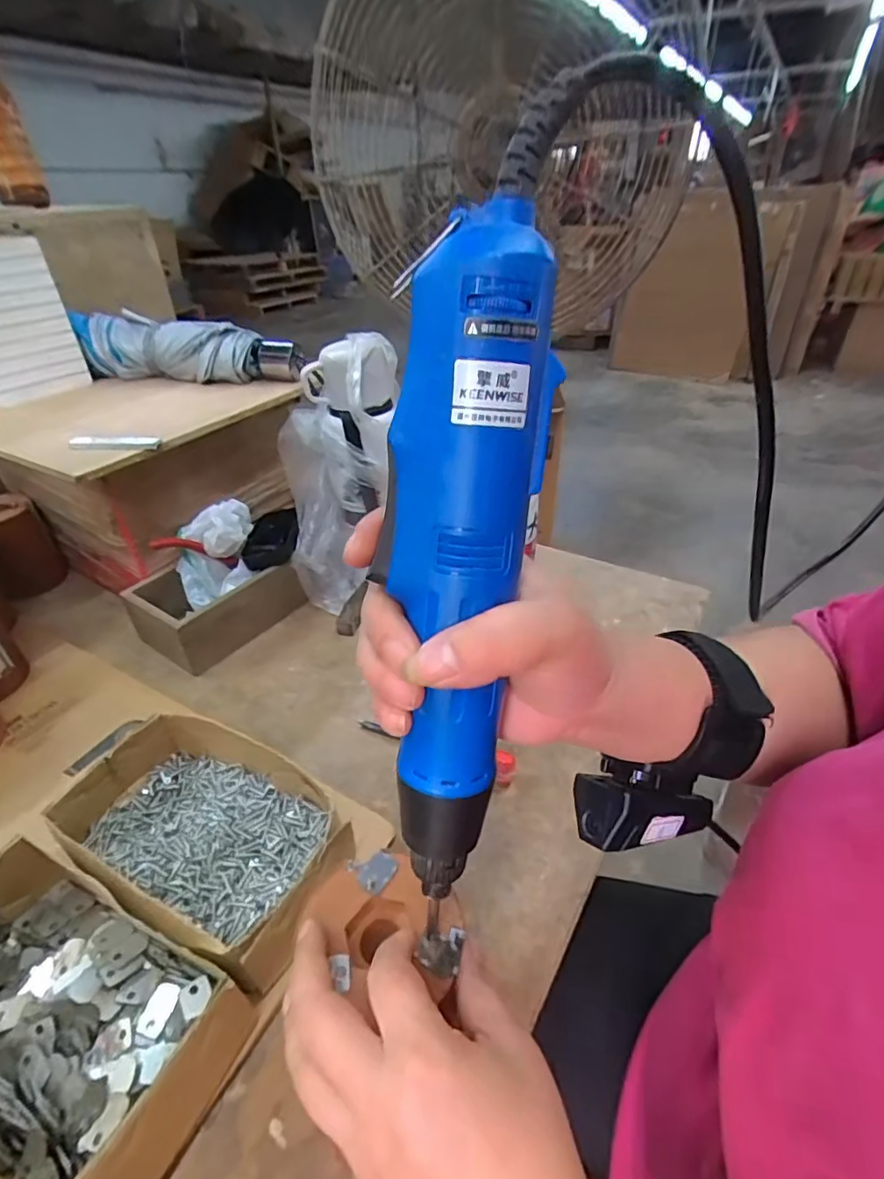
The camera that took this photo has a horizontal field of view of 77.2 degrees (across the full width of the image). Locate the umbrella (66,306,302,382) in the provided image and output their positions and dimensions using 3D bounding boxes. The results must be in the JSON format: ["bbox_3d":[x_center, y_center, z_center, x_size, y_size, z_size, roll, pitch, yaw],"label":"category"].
[{"bbox_3d":[-0.287,-0.273,0.635,0.277,0.066,0.054,7,37,12],"label":"umbrella"}]

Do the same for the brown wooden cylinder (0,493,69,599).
[{"bbox_3d":[-0.505,-0.053,0.654,0.081,0.100,0.079,-25,42,-29],"label":"brown wooden cylinder"}]

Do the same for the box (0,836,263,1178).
[{"bbox_3d":[-0.199,0.224,0.287,0.193,0.065,0.107,15,39,21],"label":"box"}]

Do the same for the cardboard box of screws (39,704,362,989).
[{"bbox_3d":[-0.151,0.165,0.367,0.191,0.062,0.113,16,40,23],"label":"cardboard box of screws"}]

